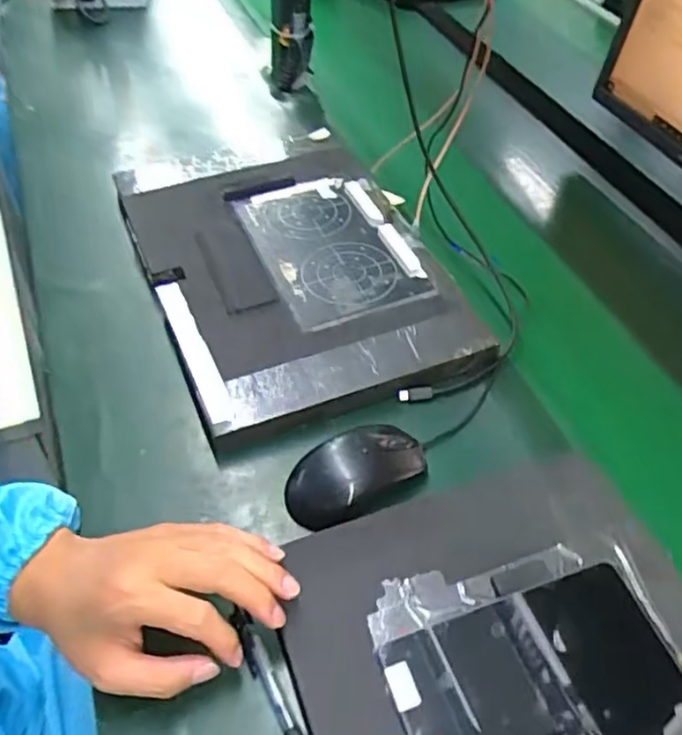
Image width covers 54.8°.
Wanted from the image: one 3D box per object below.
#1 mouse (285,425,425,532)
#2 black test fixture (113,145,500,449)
[{"bbox_3d":[0.008,0.082,0.507,0.110,0.033,0.065,-26,56,-23],"label":"mouse"},{"bbox_3d":[-0.050,-0.108,0.647,0.261,0.032,0.359,-17,53,-17],"label":"black test fixture"}]

